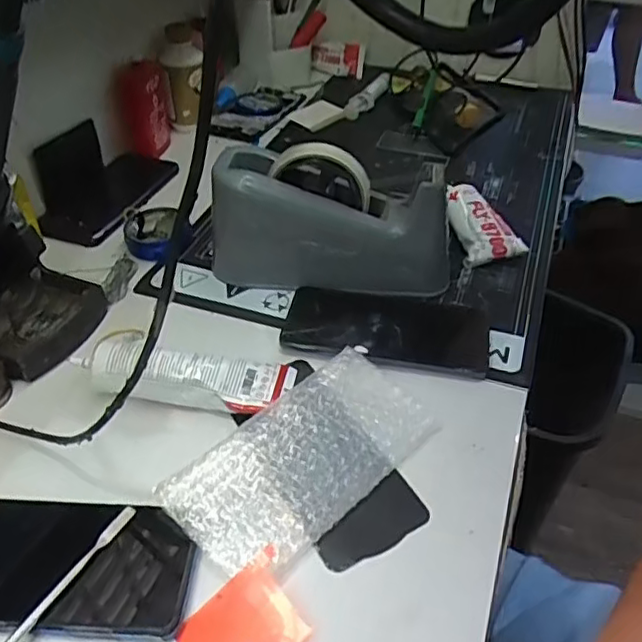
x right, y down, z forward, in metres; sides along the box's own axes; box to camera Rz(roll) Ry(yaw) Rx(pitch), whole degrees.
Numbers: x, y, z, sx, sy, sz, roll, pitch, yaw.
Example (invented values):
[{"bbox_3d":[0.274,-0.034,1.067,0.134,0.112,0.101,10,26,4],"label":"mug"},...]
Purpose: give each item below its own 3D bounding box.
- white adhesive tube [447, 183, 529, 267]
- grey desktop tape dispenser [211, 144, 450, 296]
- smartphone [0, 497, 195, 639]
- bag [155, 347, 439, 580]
[{"bbox_3d":[0.146,-0.094,0.599,0.057,0.036,0.095,-12,43,-16],"label":"white adhesive tube"},{"bbox_3d":[0.009,-0.082,0.537,0.198,0.099,0.053,10,42,9],"label":"grey desktop tape dispenser"},{"bbox_3d":[-0.156,0.135,0.358,0.164,0.015,0.076,4,41,2],"label":"smartphone"},{"bbox_3d":[-0.009,0.085,0.406,0.089,0.008,0.172,41,55,20],"label":"bag"}]

